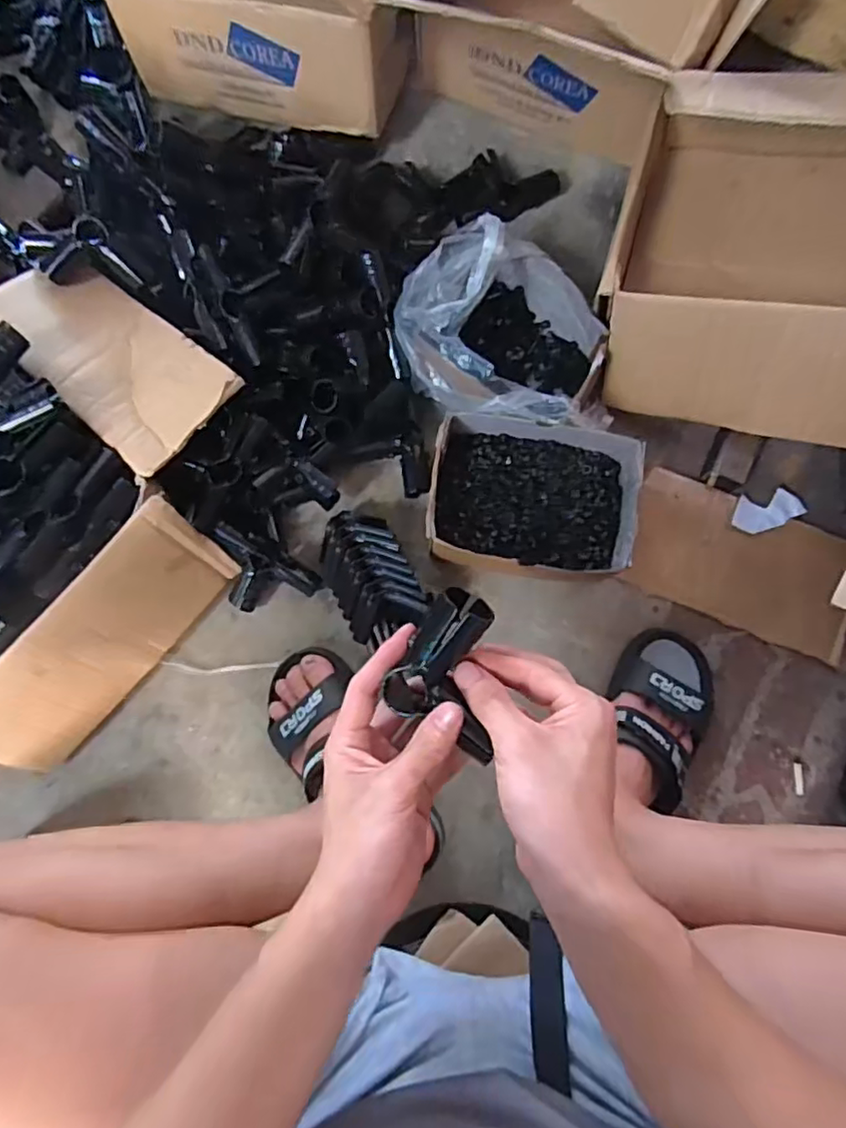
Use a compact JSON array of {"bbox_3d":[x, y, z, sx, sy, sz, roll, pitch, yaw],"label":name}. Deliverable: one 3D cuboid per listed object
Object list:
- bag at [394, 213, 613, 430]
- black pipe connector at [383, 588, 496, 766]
[{"bbox_3d":[0.093,-0.248,0.693,0.237,0.129,0.204,8,80,2],"label":"bag"},{"bbox_3d":[0.024,0.064,0.378,0.070,0.027,0.081,29,82,5],"label":"black pipe connector"}]

